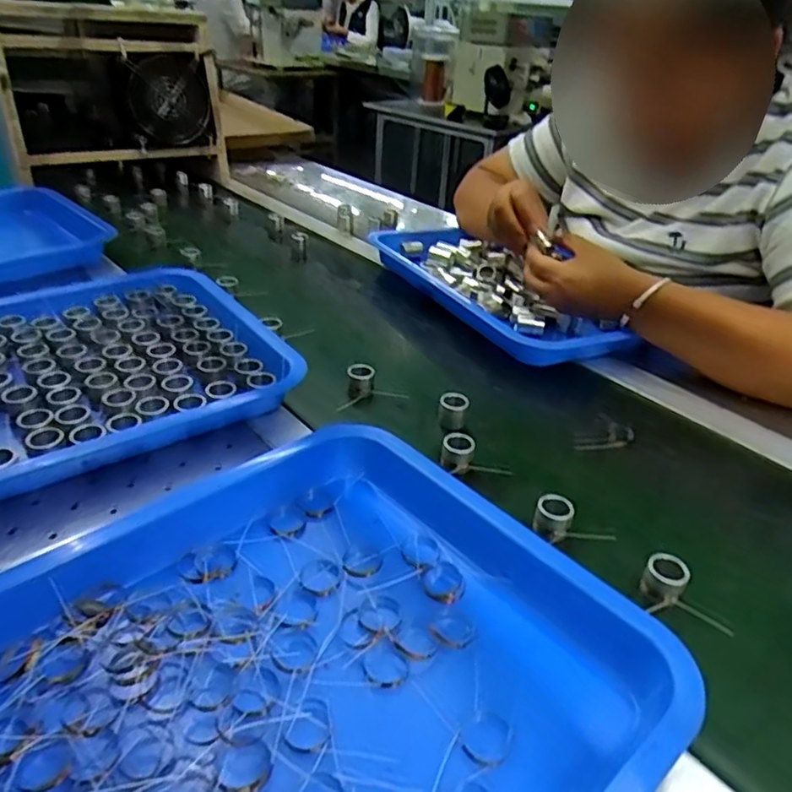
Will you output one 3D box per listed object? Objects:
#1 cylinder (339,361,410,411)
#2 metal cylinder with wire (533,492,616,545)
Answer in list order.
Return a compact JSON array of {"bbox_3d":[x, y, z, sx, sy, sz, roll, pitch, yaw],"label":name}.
[{"bbox_3d":[-0.019,-0.007,0.586,0.059,0.024,0.048,6,32,-1],"label":"cylinder"},{"bbox_3d":[0.124,0.091,0.451,0.053,0.020,0.026,23,36,25],"label":"metal cylinder with wire"}]

